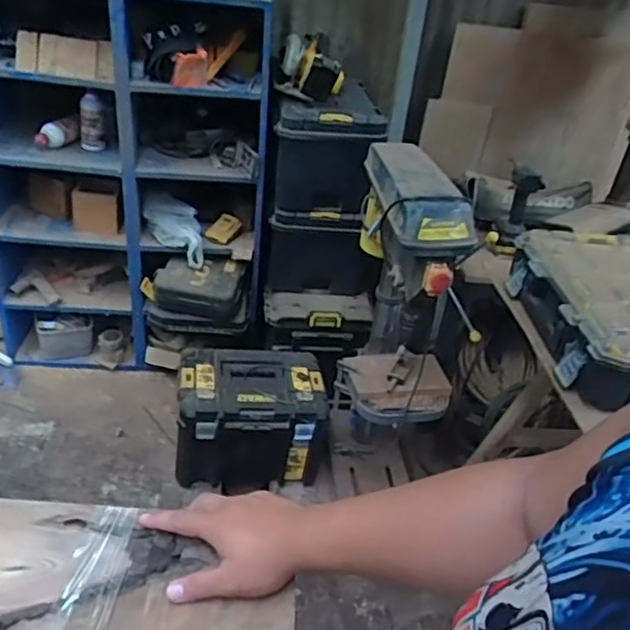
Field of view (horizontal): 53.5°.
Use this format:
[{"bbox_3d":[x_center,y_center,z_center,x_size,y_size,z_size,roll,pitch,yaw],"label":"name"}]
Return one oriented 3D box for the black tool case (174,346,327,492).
[{"bbox_3d":[-0.195,0.292,1.907,0.430,0.283,0.319,0,34,-12],"label":"black tool case"}]

